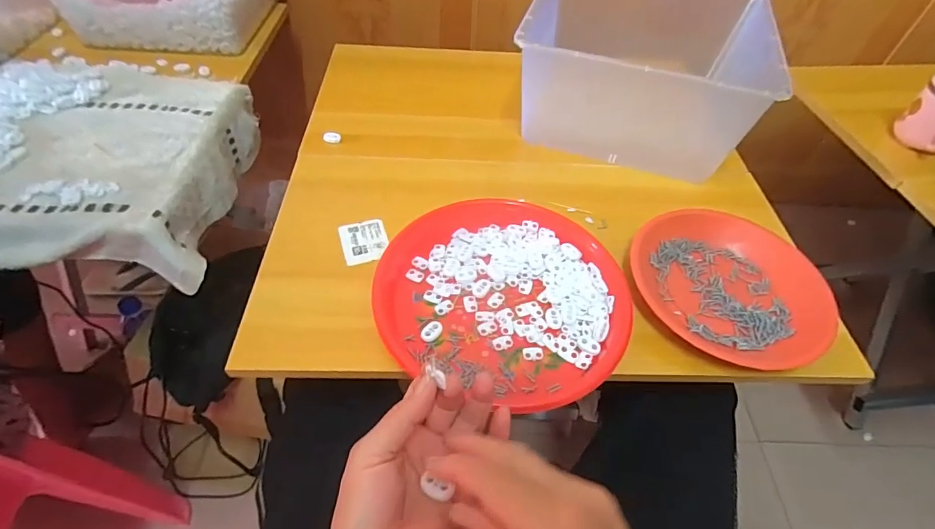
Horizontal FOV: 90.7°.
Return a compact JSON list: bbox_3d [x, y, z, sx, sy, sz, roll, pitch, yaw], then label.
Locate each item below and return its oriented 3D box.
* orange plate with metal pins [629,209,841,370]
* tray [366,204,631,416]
[{"bbox_3d":[0.273,0.018,0.485,0.201,0.033,0.185,2,51,-1],"label":"orange plate with metal pins"},{"bbox_3d":[0.038,0.020,0.467,0.244,0.025,0.225,1,51,-1],"label":"tray"}]

